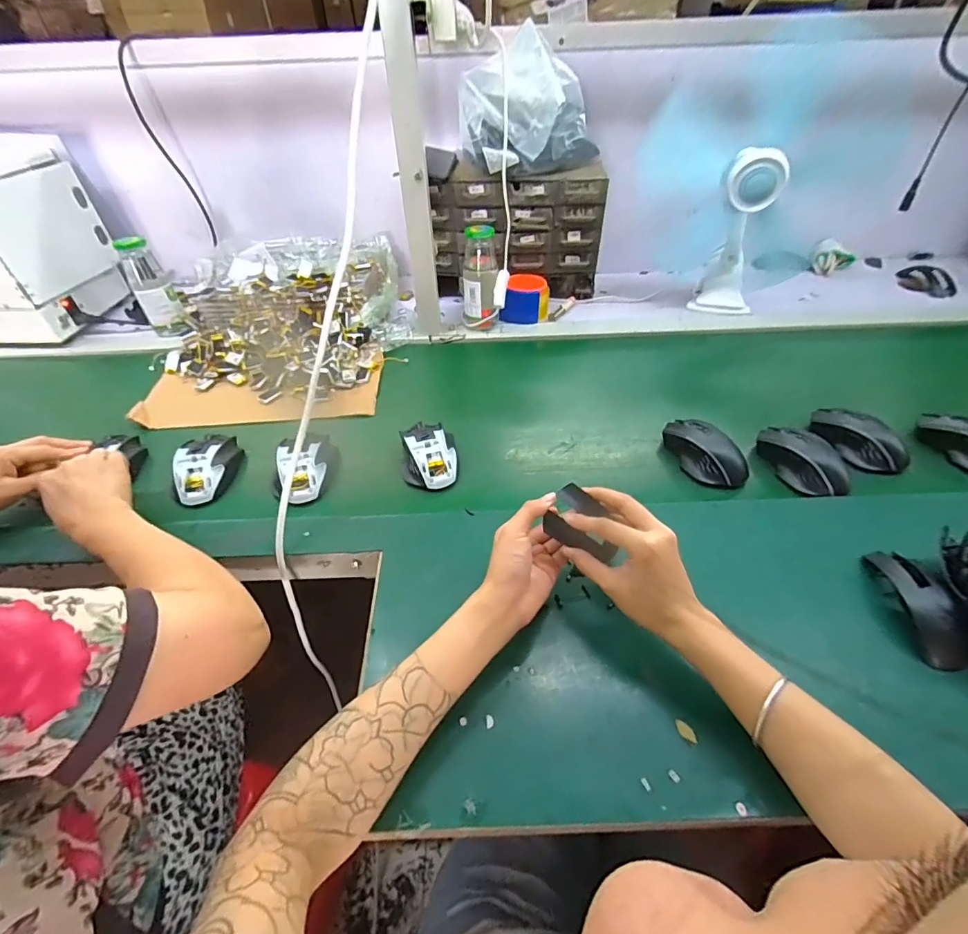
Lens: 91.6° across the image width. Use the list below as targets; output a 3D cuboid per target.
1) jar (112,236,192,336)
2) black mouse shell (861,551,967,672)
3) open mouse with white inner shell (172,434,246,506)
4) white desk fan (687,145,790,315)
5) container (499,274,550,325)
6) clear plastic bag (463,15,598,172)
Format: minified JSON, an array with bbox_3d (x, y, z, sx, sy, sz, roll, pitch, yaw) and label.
[{"bbox_3d":[-0.596,-0.320,0.849,0.064,0.160,0.077,-29,52,-23],"label":"jar"},{"bbox_3d":[0.406,0.124,0.439,0.039,0.033,0.117,-1,46,3],"label":"black mouse shell"},{"bbox_3d":[-0.359,-0.003,0.612,0.072,0.040,0.111,-10,47,-6],"label":"open mouse with white inner shell"},{"bbox_3d":[0.469,-0.417,0.863,0.106,0.277,0.115,20,51,21],"label":"white desk fan"},{"bbox_3d":[0.080,-0.318,0.889,0.083,0.063,0.087,8,48,11],"label":"container"},{"bbox_3d":[0.078,-0.591,0.777,0.220,0.163,0.149,4,47,7],"label":"clear plastic bag"}]

